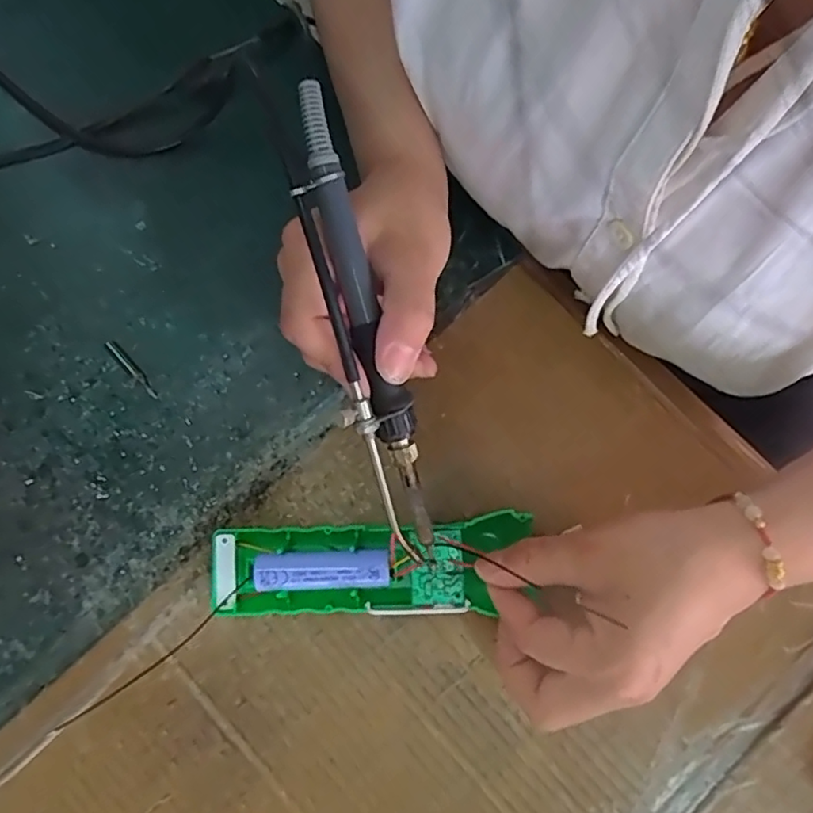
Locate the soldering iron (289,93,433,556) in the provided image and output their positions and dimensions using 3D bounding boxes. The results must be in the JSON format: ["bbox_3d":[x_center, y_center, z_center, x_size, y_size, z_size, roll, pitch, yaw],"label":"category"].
[{"bbox_3d":[-0.019,-0.027,0.250,0.028,0.021,0.196,-16,102,-4],"label":"soldering iron"}]

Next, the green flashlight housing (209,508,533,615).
[{"bbox_3d":[-0.019,0.078,0.293,0.152,0.029,0.044,-4,79,1],"label":"green flashlight housing"}]

